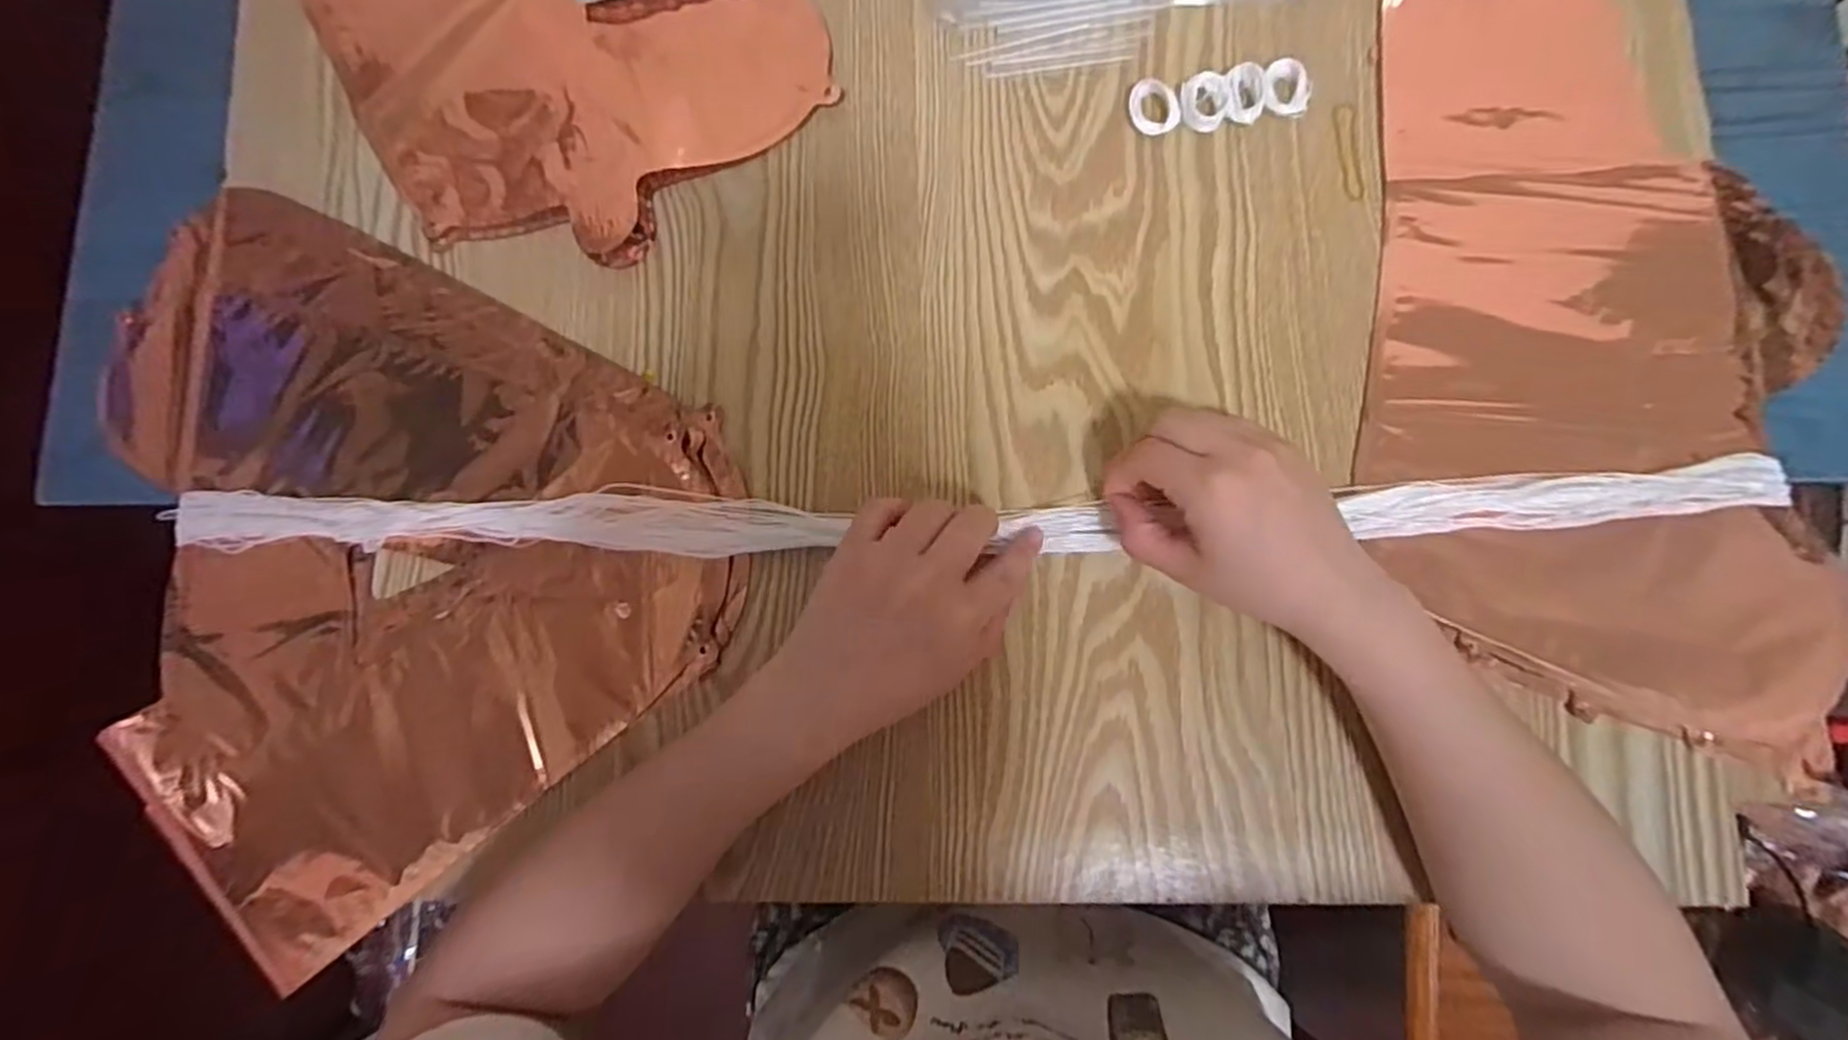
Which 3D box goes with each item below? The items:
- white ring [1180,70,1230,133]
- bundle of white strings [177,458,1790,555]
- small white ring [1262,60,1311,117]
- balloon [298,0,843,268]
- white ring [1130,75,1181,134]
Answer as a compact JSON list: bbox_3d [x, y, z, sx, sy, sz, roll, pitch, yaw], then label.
[{"bbox_3d":[0.145,-0.217,0.403,0.024,0.009,0.029,8,83,5],"label":"white ring"},{"bbox_3d":[0.005,-0.002,0.386,0.781,0.016,0.033,-1,82,4],"label":"bundle of white strings"},{"bbox_3d":[0.187,-0.222,0.399,0.025,0.011,0.022,25,85,7],"label":"small white ring"},{"bbox_3d":[-0.263,-0.298,0.438,0.404,0.016,0.211,37,86,8],"label":"balloon"},{"bbox_3d":[0.120,-0.216,0.405,0.023,0.008,0.028,-23,81,0],"label":"white ring"}]

